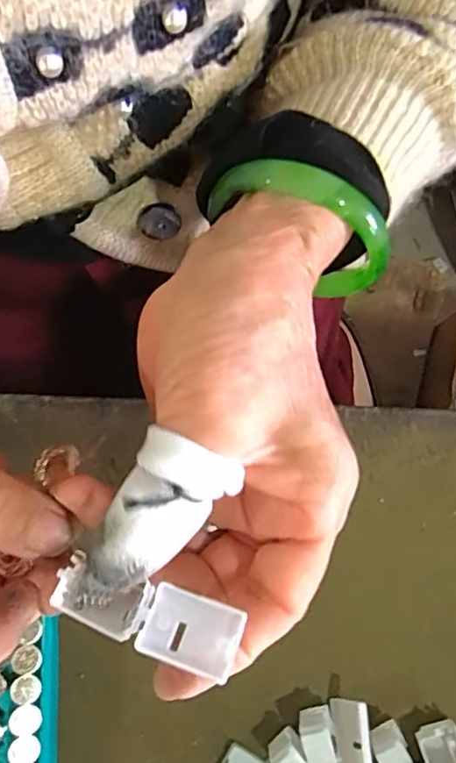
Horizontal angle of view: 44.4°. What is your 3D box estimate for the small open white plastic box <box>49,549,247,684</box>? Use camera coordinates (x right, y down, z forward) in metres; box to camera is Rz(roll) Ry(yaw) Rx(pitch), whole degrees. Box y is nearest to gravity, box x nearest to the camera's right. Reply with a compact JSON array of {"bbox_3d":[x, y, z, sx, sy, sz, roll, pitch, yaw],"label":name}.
[{"bbox_3d":[-0.024,0.067,0.162,0.053,0.010,0.019,12,77,12],"label":"small open white plastic box"}]

